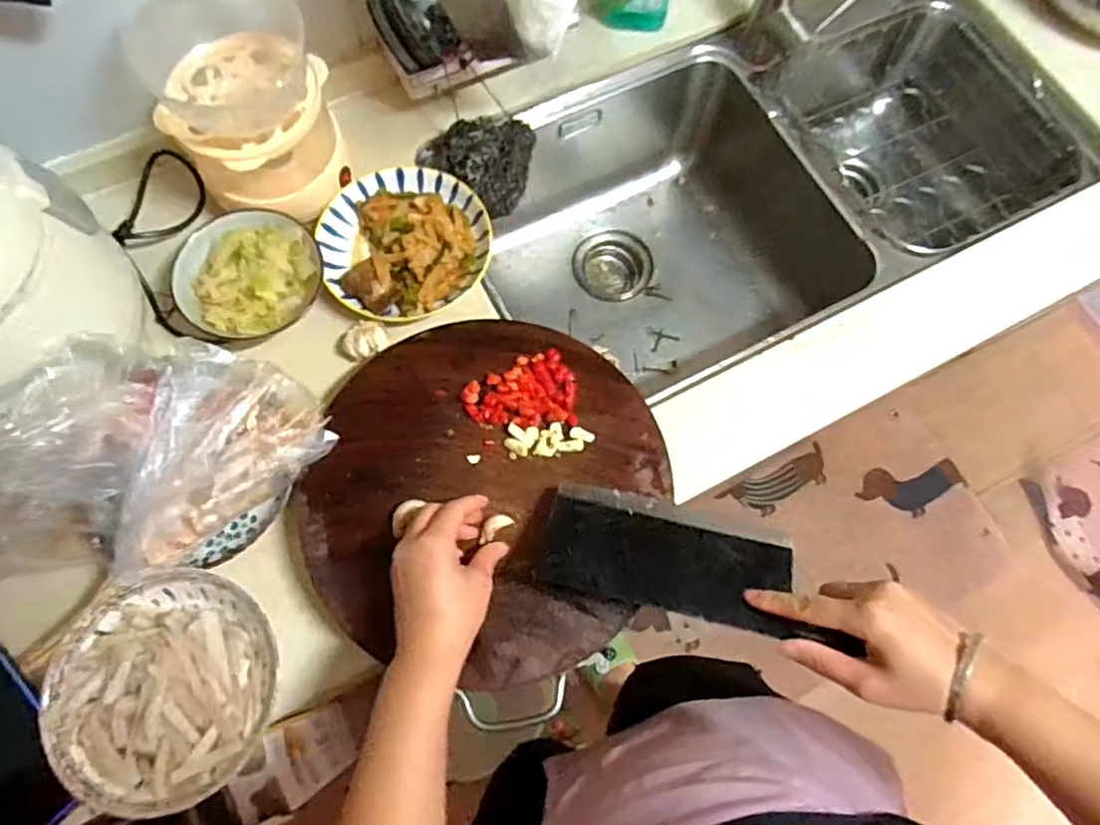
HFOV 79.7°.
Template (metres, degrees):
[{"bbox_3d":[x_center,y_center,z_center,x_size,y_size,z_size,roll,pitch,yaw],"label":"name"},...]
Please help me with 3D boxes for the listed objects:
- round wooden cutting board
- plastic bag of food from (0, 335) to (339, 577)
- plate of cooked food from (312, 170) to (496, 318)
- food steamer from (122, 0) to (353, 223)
[{"bbox_3d":[-0.058,0.061,0.579,0.296,0.024,0.305,0,74,0],"label":"round wooden cutting board"},{"bbox_3d":[-0.331,0.027,0.525,0.257,0.115,0.166,-31,76,-8],"label":"plastic bag of food"},{"bbox_3d":[-0.147,-0.177,0.665,0.167,0.043,0.162,0,74,0],"label":"plate of cooked food"},{"bbox_3d":[-0.282,-0.289,0.621,0.153,0.157,0.163,-29,76,-8],"label":"food steamer"}]

